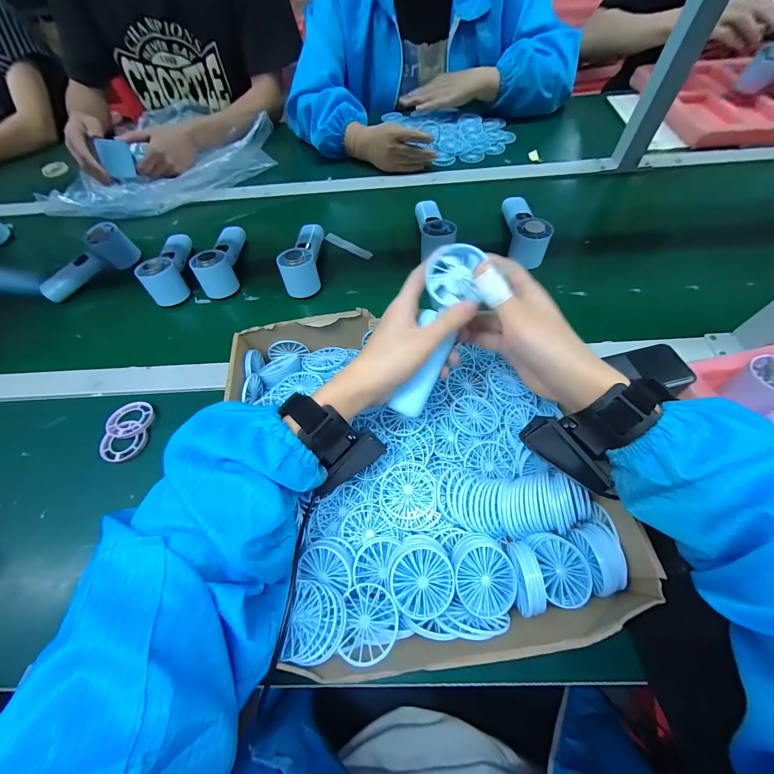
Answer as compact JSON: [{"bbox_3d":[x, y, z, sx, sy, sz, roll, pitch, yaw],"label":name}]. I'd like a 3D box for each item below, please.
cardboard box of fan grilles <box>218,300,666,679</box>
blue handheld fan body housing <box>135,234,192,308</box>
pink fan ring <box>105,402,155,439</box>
[{"bbox_3d":[0.017,0.064,0.327,0.332,0.059,0.325,-8,60,-1],"label":"cardboard box of fan grilles"},{"bbox_3d":[-0.360,-0.208,0.541,0.046,0.061,0.154,-12,60,-3],"label":"blue handheld fan body housing"},{"bbox_3d":[-0.320,0.040,0.412,0.044,0.012,0.049,8,57,-3],"label":"pink fan ring"}]

